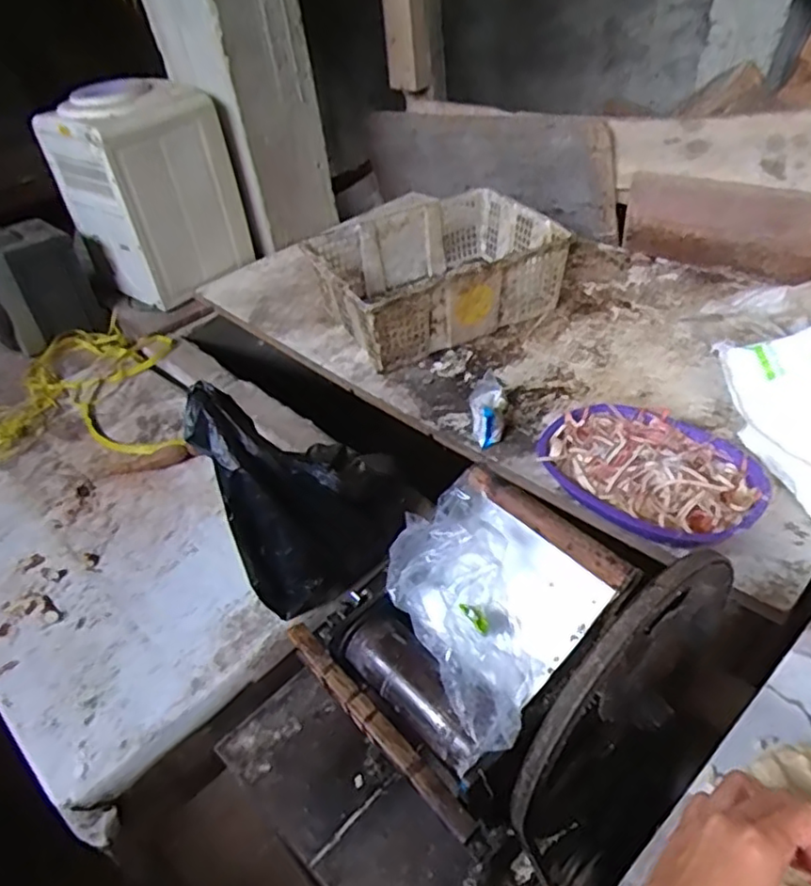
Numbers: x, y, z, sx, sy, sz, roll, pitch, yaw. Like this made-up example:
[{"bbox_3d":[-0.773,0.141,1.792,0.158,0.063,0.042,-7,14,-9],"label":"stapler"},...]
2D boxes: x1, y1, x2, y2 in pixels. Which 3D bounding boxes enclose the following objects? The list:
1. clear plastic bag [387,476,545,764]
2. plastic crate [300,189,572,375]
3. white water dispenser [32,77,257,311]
[{"bbox_3d":[0.046,0.140,0.534,0.118,0.062,0.207,-13,61,-5],"label":"clear plastic bag"},{"bbox_3d":[0.061,-0.368,1.373,0.475,0.142,0.347,-23,43,-17],"label":"plastic crate"},{"bbox_3d":[-0.634,-0.619,1.599,0.363,0.446,0.311,26,51,33],"label":"white water dispenser"}]

